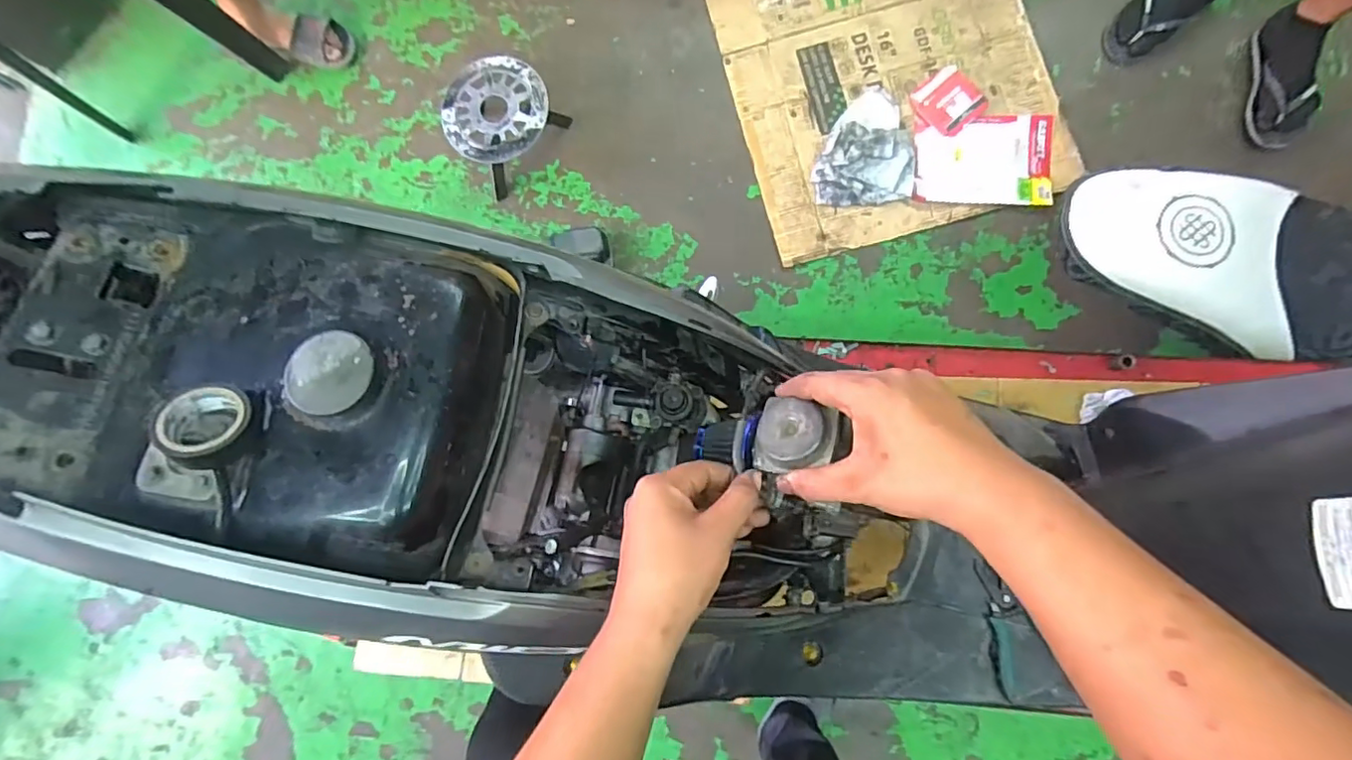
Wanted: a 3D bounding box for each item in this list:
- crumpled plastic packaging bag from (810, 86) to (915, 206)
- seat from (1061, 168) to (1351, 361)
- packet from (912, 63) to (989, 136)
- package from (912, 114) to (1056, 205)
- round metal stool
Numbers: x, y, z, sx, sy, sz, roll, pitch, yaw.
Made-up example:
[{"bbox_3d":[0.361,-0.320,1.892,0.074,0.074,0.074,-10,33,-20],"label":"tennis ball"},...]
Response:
[{"bbox_3d":[0.390,-0.489,1.181,0.198,0.036,0.254,1,84,5],"label":"crumpled plastic packaging bag"},{"bbox_3d":[0.931,-0.171,0.891,0.662,0.128,0.238,6,85,5],"label":"seat"},{"bbox_3d":[0.567,-0.577,1.188,0.118,0.027,0.123,-32,82,1],"label":"packet"},{"bbox_3d":[0.625,-0.450,1.171,0.264,0.012,0.185,5,84,6],"label":"package"},{"bbox_3d":[-0.361,-0.536,1.203,0.224,0.136,0.212,-44,83,-1],"label":"round metal stool"}]

